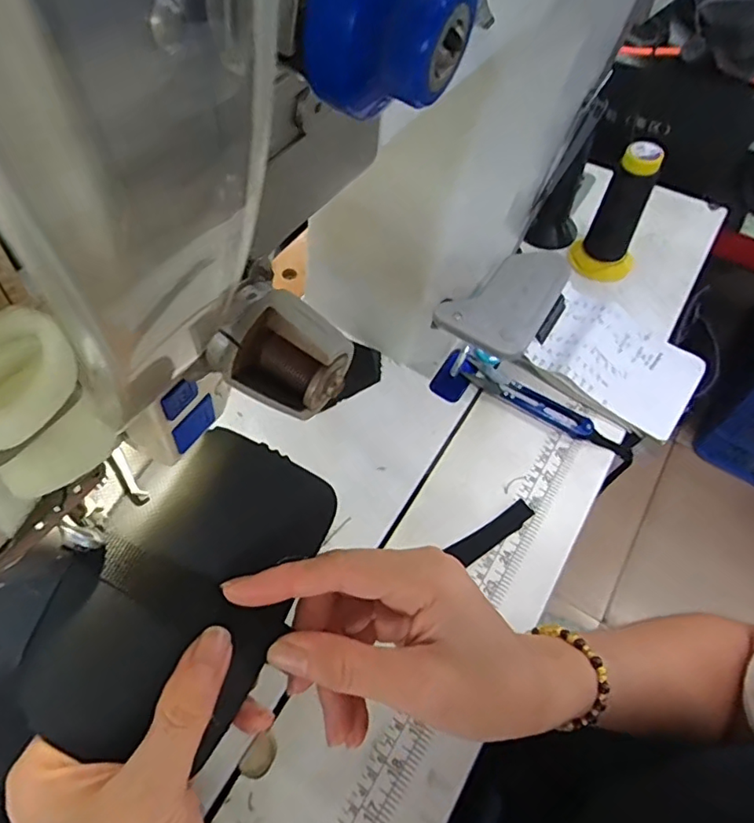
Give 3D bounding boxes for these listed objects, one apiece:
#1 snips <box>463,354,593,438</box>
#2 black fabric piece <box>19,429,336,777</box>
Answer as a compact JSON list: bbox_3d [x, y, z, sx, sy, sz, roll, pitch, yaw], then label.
[{"bbox_3d":[0.128,-0.013,0.479,0.116,0.007,0.023,29,62,17],"label":"snips"},{"bbox_3d":[-0.068,0.068,0.211,0.072,0.010,0.117,31,74,-13],"label":"black fabric piece"}]

